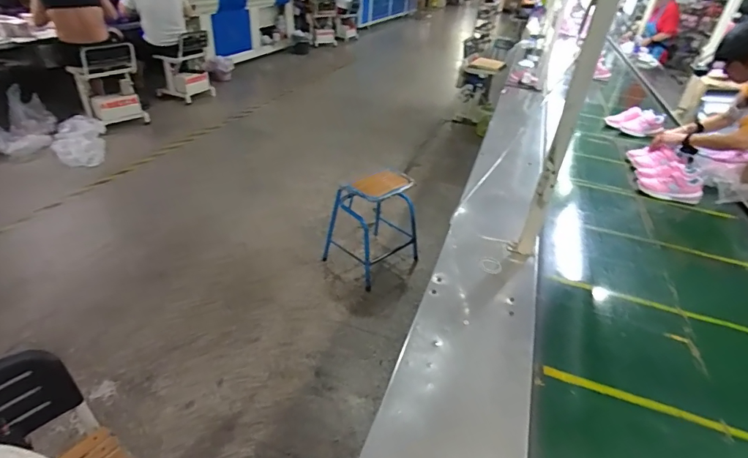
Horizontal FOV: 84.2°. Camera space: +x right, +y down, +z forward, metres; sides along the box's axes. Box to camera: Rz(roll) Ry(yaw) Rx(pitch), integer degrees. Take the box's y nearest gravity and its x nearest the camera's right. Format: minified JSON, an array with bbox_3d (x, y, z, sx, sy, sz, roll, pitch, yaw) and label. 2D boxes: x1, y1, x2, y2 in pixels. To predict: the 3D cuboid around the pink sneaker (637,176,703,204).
[{"bbox_3d":[1.109,-0.159,1.544,0.196,0.083,0.097,16,36,16],"label":"pink sneaker"}]

